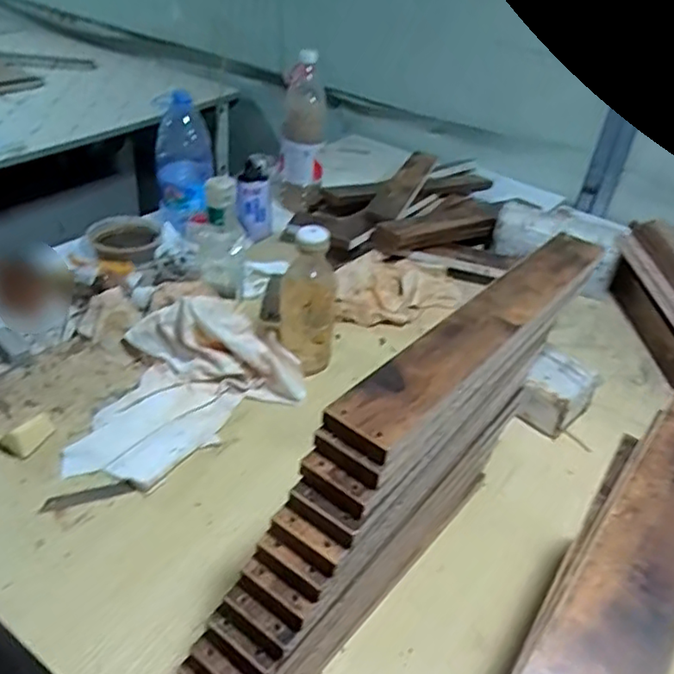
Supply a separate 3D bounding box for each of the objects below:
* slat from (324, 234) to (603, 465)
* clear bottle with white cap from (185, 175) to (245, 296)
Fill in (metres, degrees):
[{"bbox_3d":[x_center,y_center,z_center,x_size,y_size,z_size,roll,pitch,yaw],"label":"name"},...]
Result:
[{"bbox_3d":[0.150,-0.020,0.592,0.059,0.022,0.441,30,42,28],"label":"slat"},{"bbox_3d":[-0.168,-0.143,0.889,0.069,0.173,0.061,-2,37,-12],"label":"clear bottle with white cap"}]

